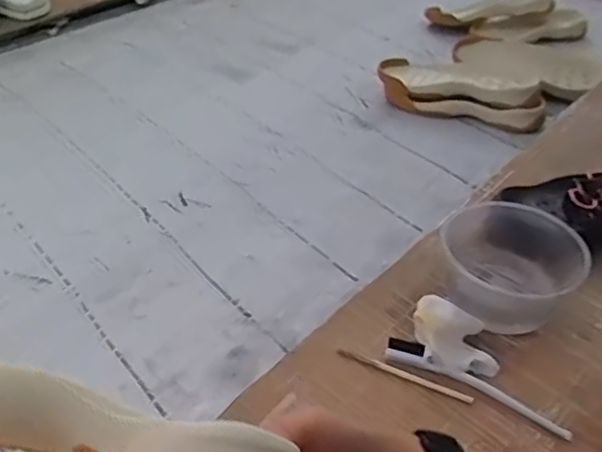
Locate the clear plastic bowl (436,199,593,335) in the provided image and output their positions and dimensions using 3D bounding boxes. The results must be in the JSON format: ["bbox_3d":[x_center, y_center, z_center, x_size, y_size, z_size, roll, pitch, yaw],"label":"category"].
[{"bbox_3d":[0.200,0.044,0.620,0.118,0.071,0.124,3,42,-3],"label":"clear plastic bowl"}]

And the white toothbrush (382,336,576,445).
[{"bbox_3d":[0.156,0.138,0.553,0.170,0.021,0.022,22,45,17],"label":"white toothbrush"}]

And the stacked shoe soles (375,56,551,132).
[{"bbox_3d":[0.252,-0.215,0.990,0.264,0.072,0.097,21,44,16],"label":"stacked shoe soles"}]

